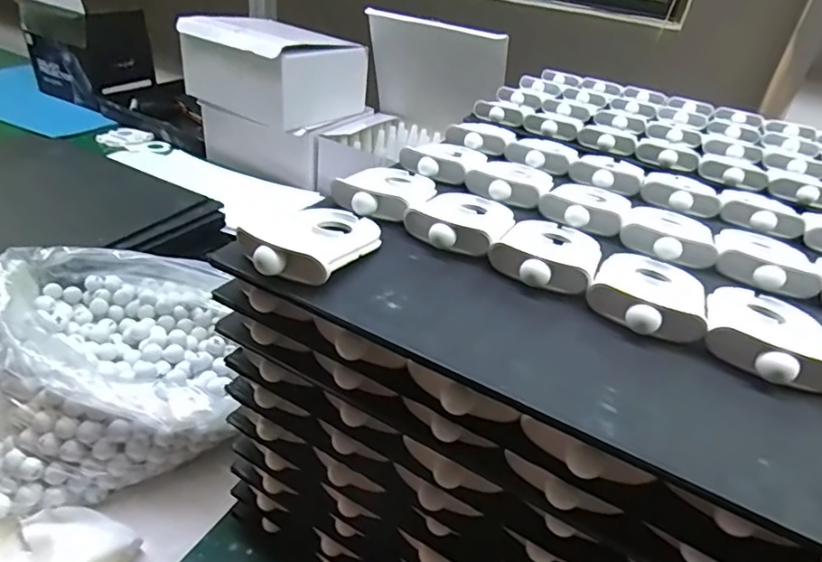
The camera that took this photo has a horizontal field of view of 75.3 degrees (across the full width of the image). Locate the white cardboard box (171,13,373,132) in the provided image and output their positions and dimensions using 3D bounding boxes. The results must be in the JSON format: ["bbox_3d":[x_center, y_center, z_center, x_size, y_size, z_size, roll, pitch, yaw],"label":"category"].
[{"bbox_3d":[-0.226,-0.347,0.875,0.238,0.120,0.197,23,36,22],"label":"white cardboard box"}]

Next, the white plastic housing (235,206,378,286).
[{"bbox_3d":[-0.051,-0.023,0.295,0.048,0.022,0.084,19,34,18],"label":"white plastic housing"}]

